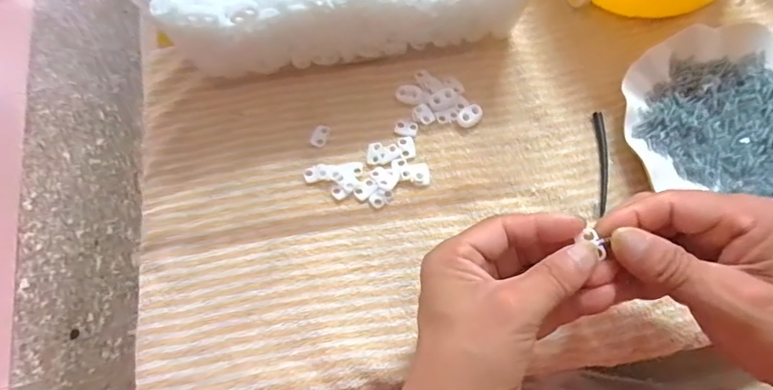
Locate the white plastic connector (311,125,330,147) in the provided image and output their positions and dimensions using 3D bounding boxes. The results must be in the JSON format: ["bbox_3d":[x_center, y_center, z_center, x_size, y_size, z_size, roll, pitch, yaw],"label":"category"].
[{"bbox_3d":[-0.053,-0.047,0.375,0.013,0.004,0.020,14,69,8],"label":"white plastic connector"}]

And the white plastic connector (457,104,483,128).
[{"bbox_3d":[0.066,-0.062,0.374,0.021,0.006,0.014,-42,72,-14],"label":"white plastic connector"}]

